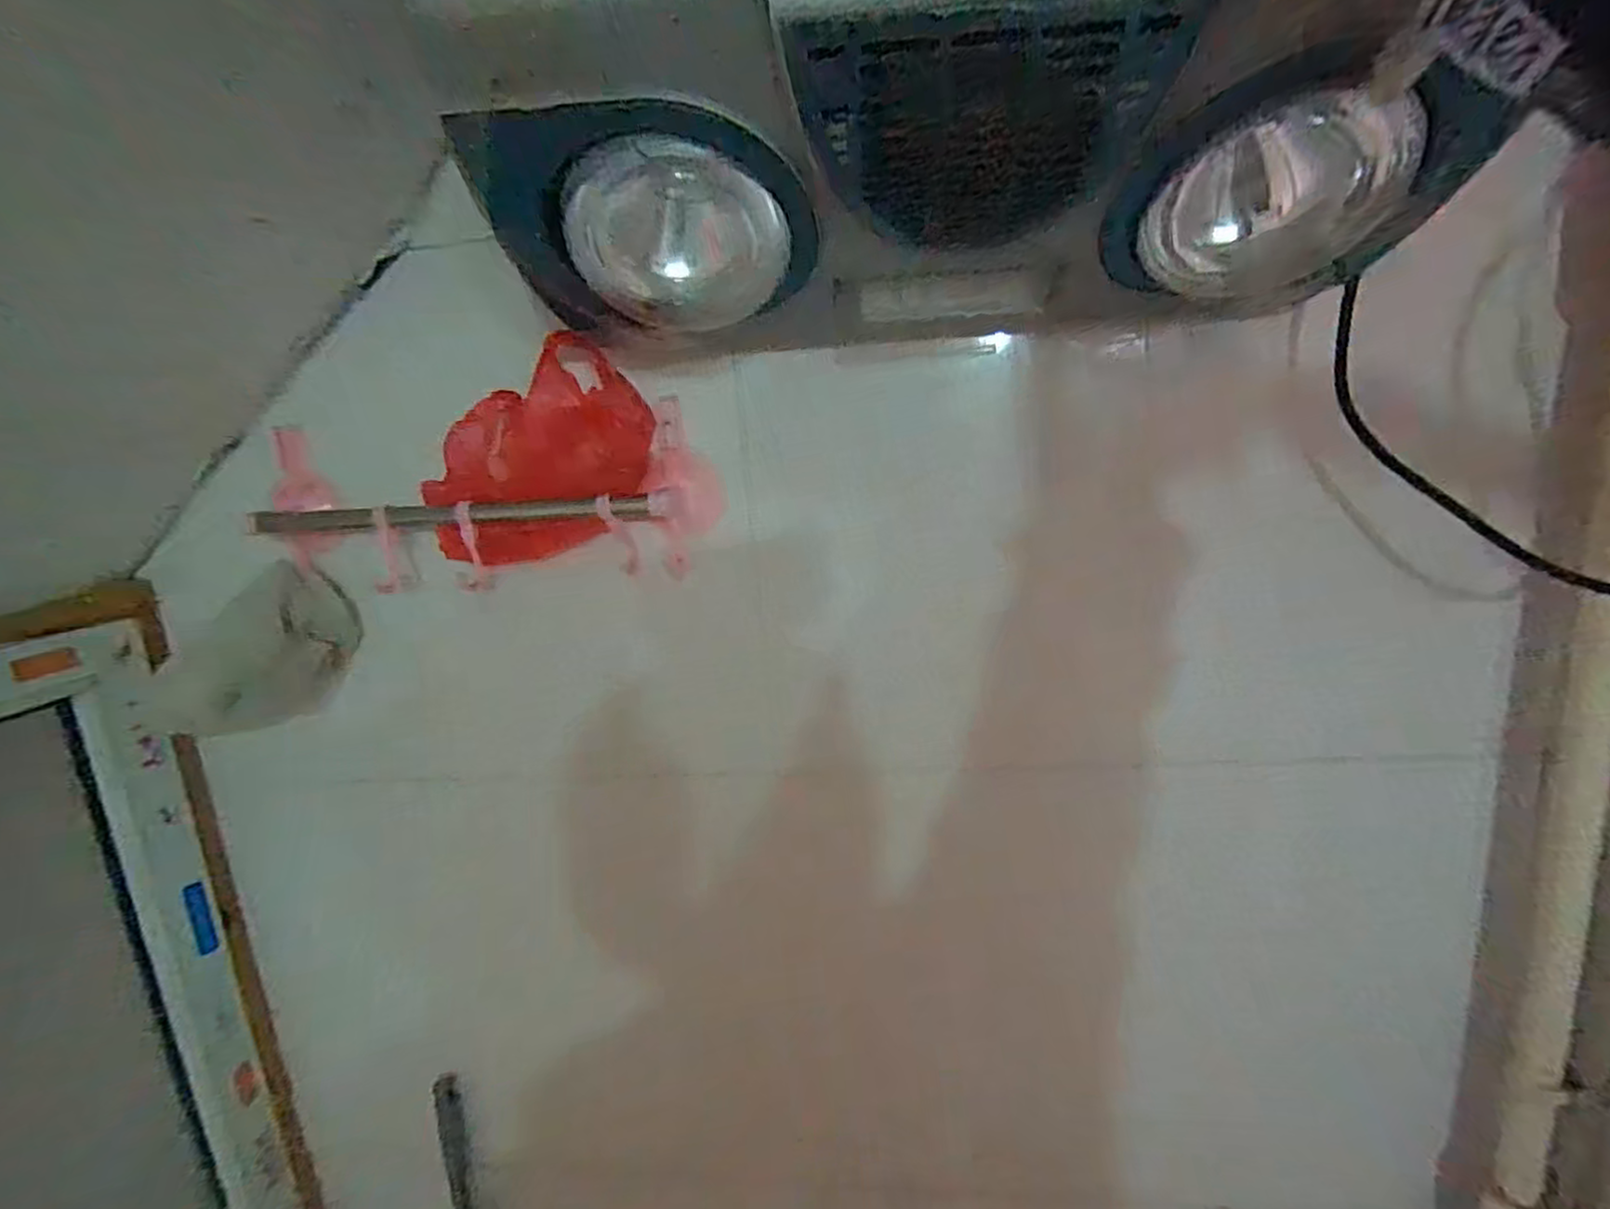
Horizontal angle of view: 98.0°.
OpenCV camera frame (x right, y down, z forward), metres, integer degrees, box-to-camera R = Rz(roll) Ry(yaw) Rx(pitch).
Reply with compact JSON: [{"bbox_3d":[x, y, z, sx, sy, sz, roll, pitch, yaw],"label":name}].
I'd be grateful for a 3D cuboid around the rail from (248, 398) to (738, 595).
[{"bbox_3d":[-0.254,-0.080,0.548,0.359,0.125,0.072,-2,13,12],"label":"rail"}]

